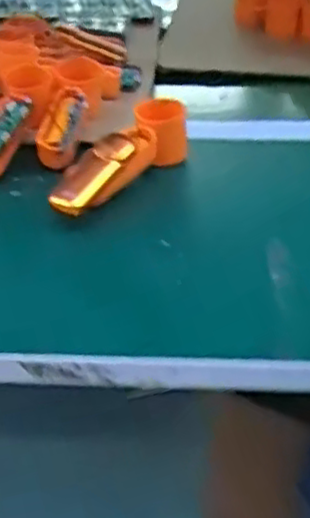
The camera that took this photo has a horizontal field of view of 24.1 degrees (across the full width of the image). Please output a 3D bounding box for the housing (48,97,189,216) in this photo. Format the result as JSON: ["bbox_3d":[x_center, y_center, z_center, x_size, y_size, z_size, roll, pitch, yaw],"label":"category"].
[{"bbox_3d":[-0.024,-0.081,0.571,0.031,0.045,0.156,22,42,30],"label":"housing"}]

